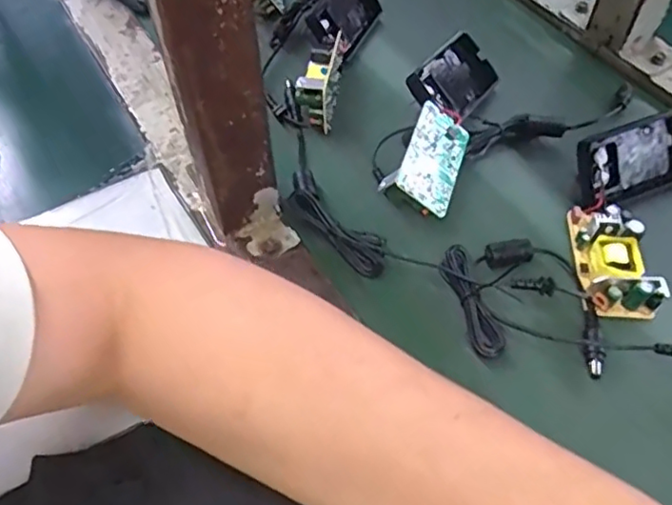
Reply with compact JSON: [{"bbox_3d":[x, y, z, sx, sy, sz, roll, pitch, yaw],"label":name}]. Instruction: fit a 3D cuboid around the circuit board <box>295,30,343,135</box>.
[{"bbox_3d":[-0.012,-0.123,0.447,0.023,0.039,0.063,6,54,5],"label":"circuit board"}]

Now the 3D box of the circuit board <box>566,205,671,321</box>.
[{"bbox_3d":[0.164,0.002,0.364,0.038,0.020,0.071,0,54,0],"label":"circuit board"}]

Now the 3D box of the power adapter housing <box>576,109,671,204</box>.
[{"bbox_3d":[0.195,-0.059,0.398,0.084,0.048,0.017,-22,18,-9],"label":"power adapter housing"}]

